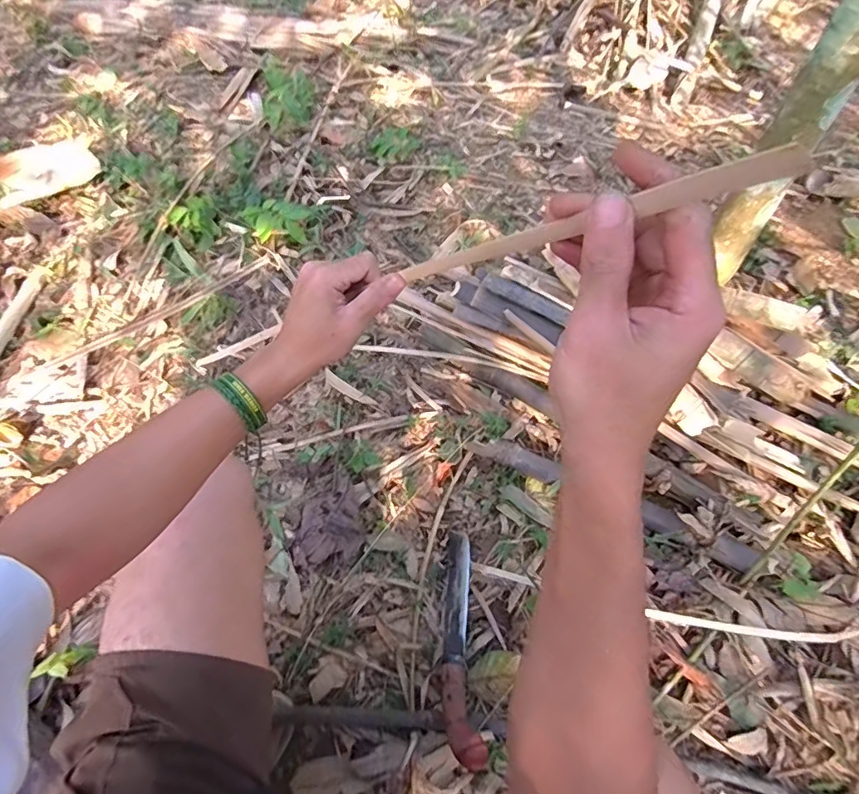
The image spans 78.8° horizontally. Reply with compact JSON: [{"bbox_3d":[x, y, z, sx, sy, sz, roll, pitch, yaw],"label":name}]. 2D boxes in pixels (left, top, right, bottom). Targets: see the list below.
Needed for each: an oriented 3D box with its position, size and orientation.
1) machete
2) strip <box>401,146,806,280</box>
[{"bbox_3d":[0.046,0.357,0.792,0.052,0.031,0.336,3,41,-1],"label":"machete"},{"bbox_3d":[0.054,-0.090,0.304,0.006,0.294,0.012,-34,109,-22],"label":"strip"}]

